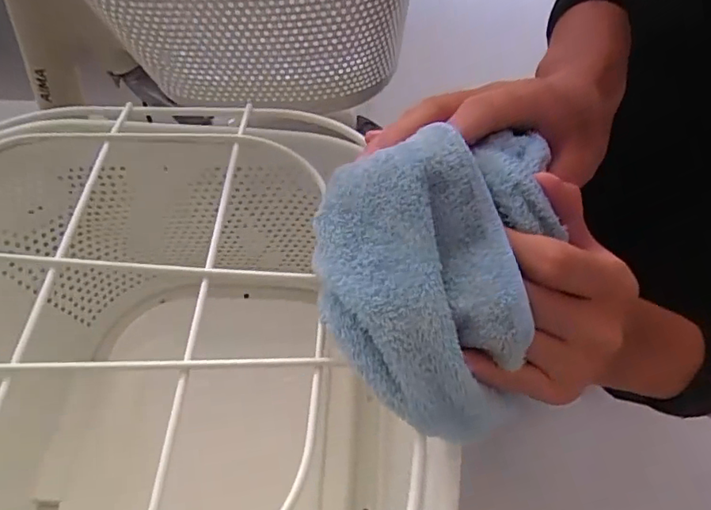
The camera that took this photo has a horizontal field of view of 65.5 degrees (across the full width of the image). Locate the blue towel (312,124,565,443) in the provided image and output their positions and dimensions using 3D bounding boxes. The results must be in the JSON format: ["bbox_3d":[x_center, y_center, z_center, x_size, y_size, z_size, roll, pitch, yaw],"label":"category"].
[{"bbox_3d":[0.039,0.007,0.230,0.106,0.042,0.117,-8,66,-5],"label":"blue towel"}]

